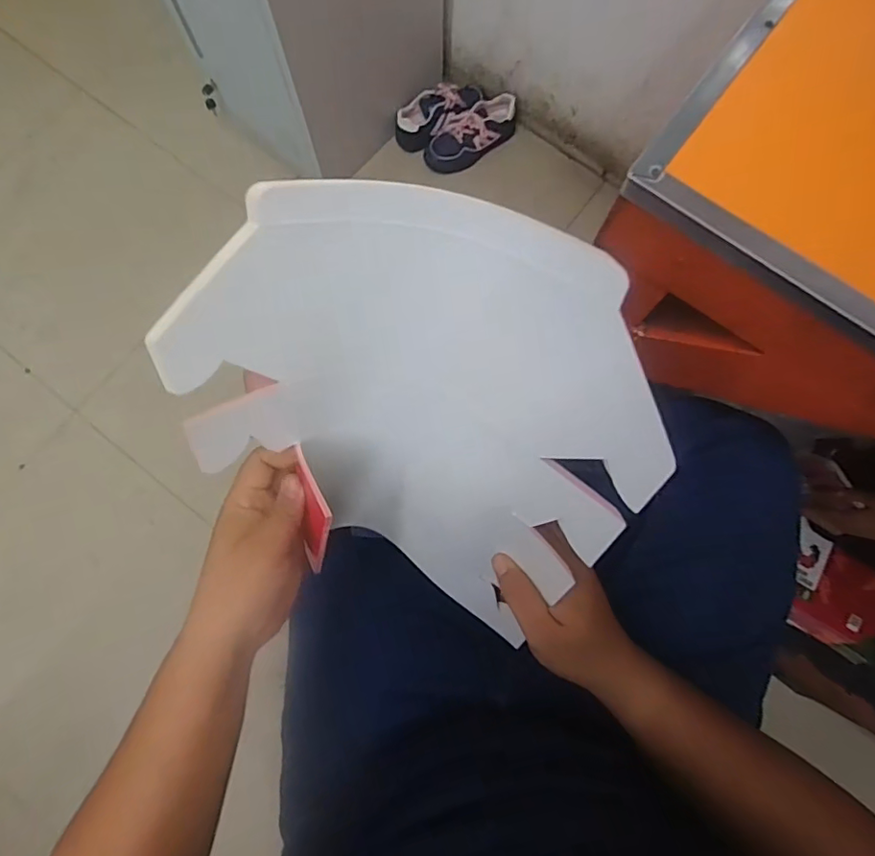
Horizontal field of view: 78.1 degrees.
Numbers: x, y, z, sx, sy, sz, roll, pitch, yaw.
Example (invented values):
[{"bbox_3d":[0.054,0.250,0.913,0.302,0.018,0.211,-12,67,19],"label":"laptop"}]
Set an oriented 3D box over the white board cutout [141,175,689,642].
[{"bbox_3d":[-0.020,0.030,0.360,0.250,0.357,0.068,20,53,5],"label":"white board cutout"}]

